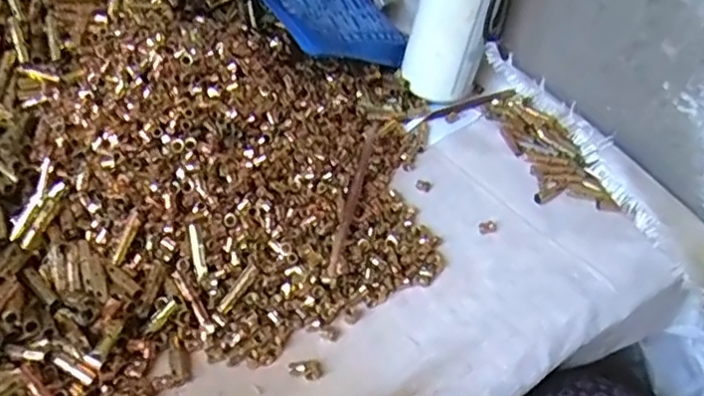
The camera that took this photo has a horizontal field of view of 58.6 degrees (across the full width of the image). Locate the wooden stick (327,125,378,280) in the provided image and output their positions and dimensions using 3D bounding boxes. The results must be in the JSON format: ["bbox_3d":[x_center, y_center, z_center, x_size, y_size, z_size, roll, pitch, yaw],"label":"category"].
[{"bbox_3d":[0.002,-0.006,0.510,0.009,0.014,0.174,11,44,6],"label":"wooden stick"}]

